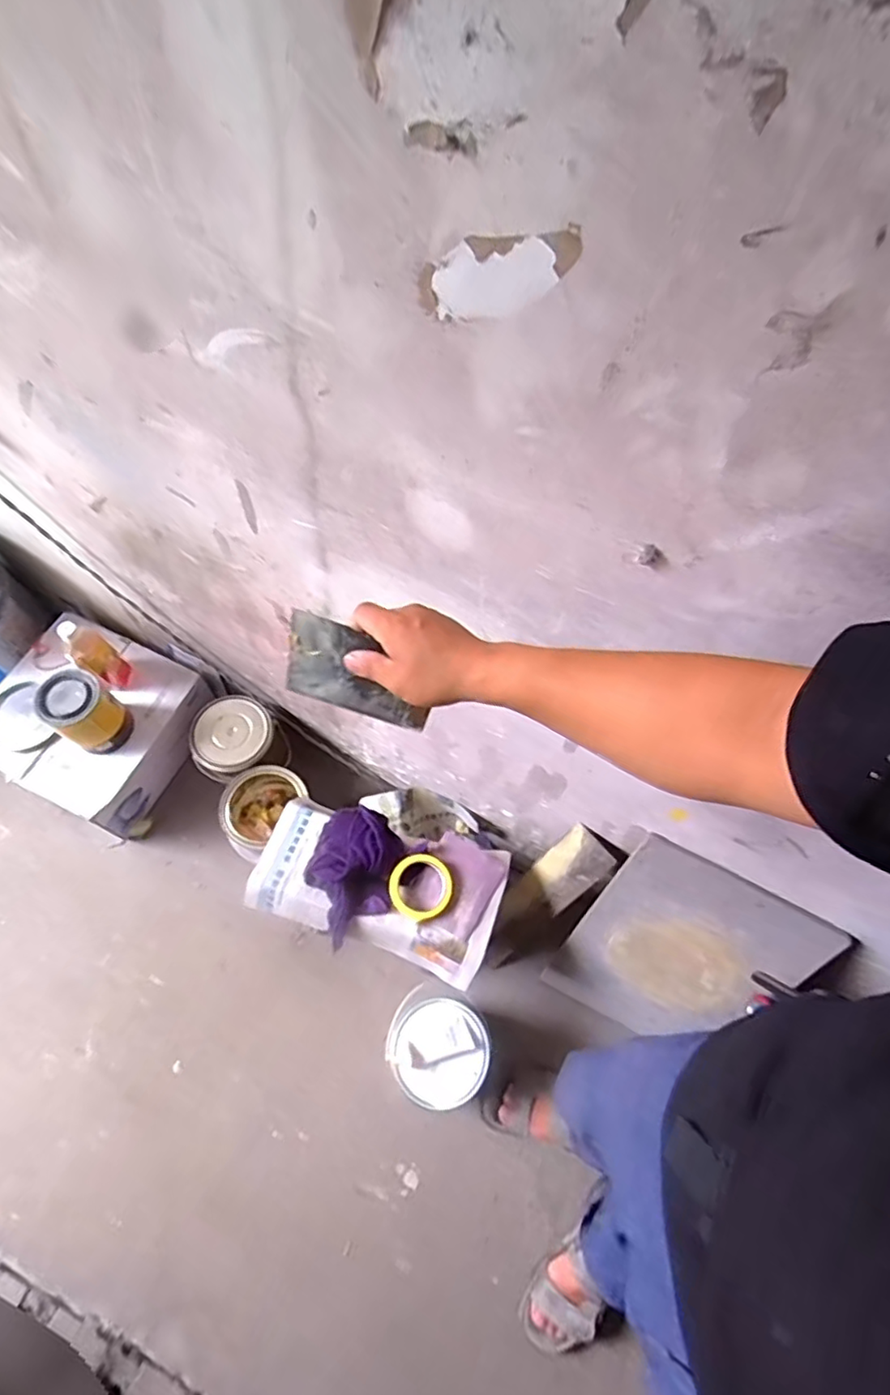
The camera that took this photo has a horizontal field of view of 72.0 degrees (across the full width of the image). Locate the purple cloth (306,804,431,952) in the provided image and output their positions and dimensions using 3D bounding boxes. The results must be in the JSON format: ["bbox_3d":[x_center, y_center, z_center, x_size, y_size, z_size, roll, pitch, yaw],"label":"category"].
[{"bbox_3d":[-0.140,0.272,0.962,0.159,0.059,0.191,31,63,12],"label":"purple cloth"}]

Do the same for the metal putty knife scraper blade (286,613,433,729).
[{"bbox_3d":[-0.073,-0.021,0.523,0.128,0.074,0.009,19,26,-2],"label":"metal putty knife scraper blade"}]

